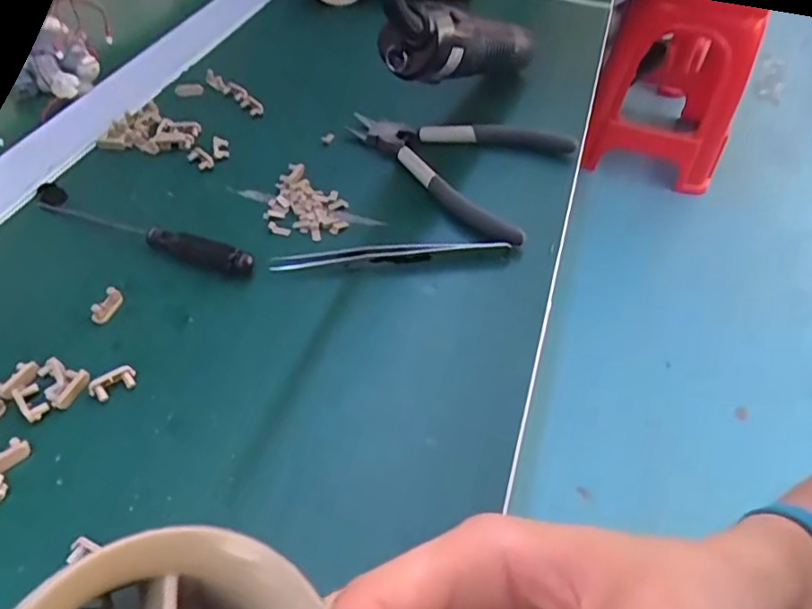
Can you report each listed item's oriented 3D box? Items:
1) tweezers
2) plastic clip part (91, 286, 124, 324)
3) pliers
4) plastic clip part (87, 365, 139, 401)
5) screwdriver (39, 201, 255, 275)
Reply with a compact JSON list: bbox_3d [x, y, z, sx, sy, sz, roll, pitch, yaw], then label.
[{"bbox_3d":[-0.007,-0.027,0.324,0.128,0.009,0.010,-2,49,-7],"label":"tweezers"},{"bbox_3d":[-0.146,-0.001,0.290,0.007,0.009,0.021,16,49,9],"label":"plastic clip part"},{"bbox_3d":[0.027,-0.095,0.383,0.137,0.018,0.114,23,51,15],"label":"pliers"},{"bbox_3d":[-0.131,0.035,0.264,0.020,0.005,0.010,-32,58,-28],"label":"plastic clip part"},{"bbox_3d":[-0.144,-0.038,0.319,0.131,0.012,0.014,17,50,9],"label":"screwdriver"}]

